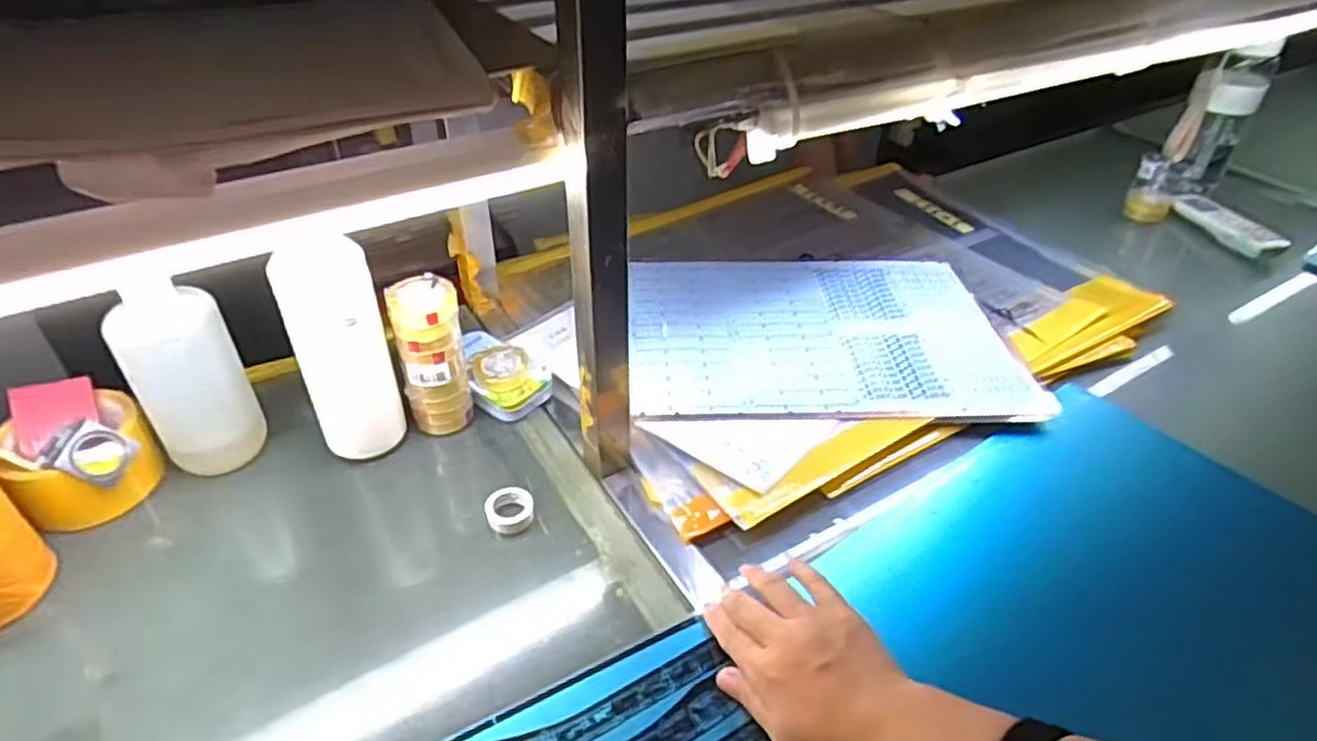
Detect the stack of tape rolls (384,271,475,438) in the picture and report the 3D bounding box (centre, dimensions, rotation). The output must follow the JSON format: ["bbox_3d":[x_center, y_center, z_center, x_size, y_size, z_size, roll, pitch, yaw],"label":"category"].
[{"bbox_3d":[-0.186,-0.008,0.635,0.050,0.140,0.042,-6,40,-10],"label":"stack of tape rolls"}]

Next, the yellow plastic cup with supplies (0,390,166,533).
[{"bbox_3d":[-0.437,0.069,0.589,0.089,0.063,0.084,-27,48,-31],"label":"yellow plastic cup with supplies"}]

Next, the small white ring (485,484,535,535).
[{"bbox_3d":[-0.114,0.108,0.593,0.036,0.017,0.033,2,40,-1],"label":"small white ring"}]

